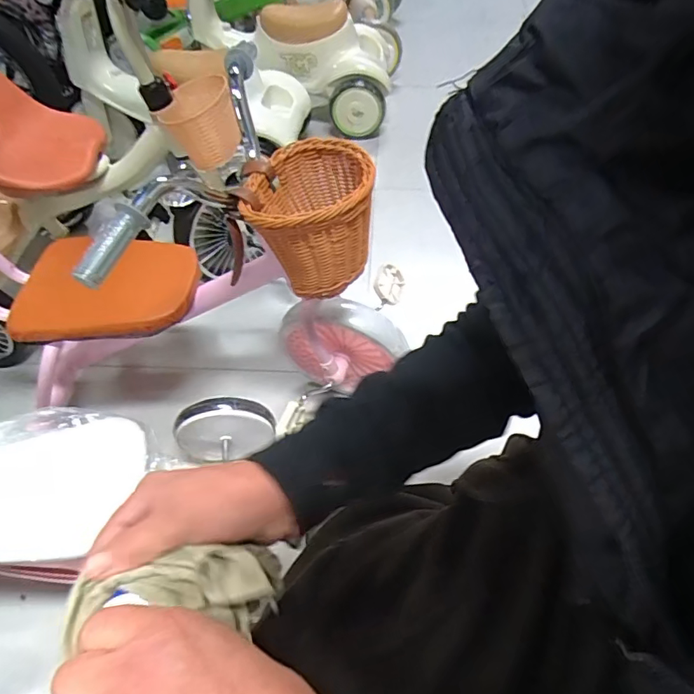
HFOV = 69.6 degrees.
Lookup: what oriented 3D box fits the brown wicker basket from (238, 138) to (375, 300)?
[{"bbox_3d":[-0.043,-0.159,0.618,0.146,0.118,0.159,-2,51,1],"label":"brown wicker basket"}]

